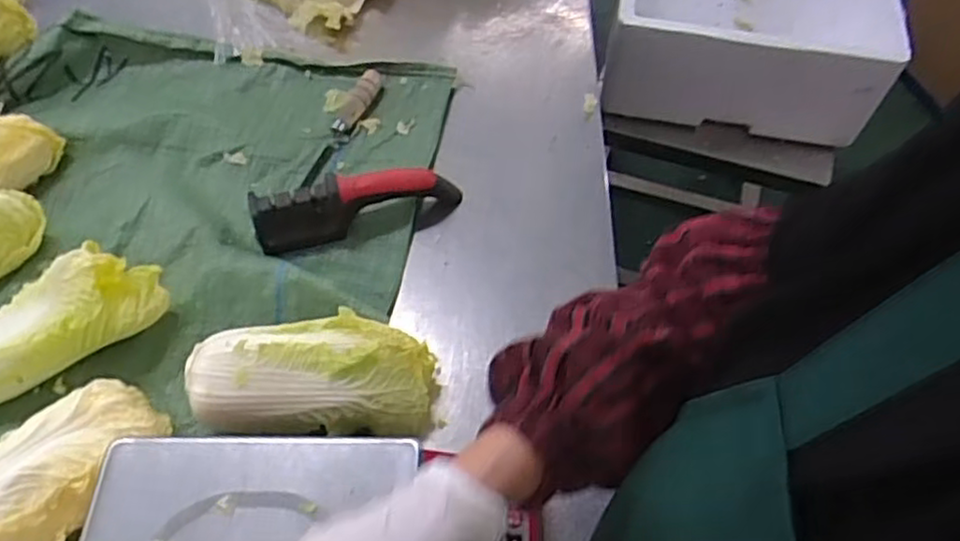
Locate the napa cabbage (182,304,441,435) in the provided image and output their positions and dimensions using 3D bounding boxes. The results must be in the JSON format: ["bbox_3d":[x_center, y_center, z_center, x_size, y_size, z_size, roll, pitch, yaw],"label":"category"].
[{"bbox_3d":[-0.144,0.089,0.596,0.188,0.078,0.096,-1,57,-2],"label":"napa cabbage"}]

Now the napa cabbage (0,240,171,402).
[{"bbox_3d":[-0.377,0.043,0.602,0.200,0.063,0.082,-25,61,-16],"label":"napa cabbage"}]

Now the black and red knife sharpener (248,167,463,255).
[{"bbox_3d":[-0.122,-0.068,0.708,0.202,0.056,0.035,-15,59,-10],"label":"black and red knife sharpener"}]

